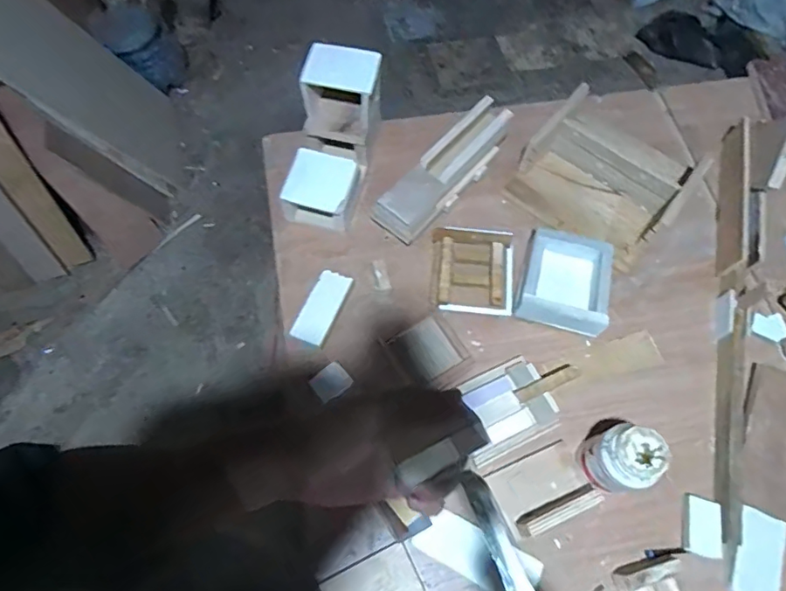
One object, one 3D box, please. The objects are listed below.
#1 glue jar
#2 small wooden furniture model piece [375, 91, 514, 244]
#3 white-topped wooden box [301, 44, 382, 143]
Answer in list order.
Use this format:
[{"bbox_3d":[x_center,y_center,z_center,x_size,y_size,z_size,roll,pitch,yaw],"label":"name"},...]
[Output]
[{"bbox_3d":[0.299,0.216,0.698,0.070,0.119,0.075,1,67,-2],"label":"glue jar"},{"bbox_3d":[0.090,-0.211,0.898,0.077,0.075,0.294,40,71,13],"label":"small wooden furniture model piece"},{"bbox_3d":[-0.084,-0.327,0.867,0.117,0.096,0.102,11,67,2],"label":"white-topped wooden box"}]

